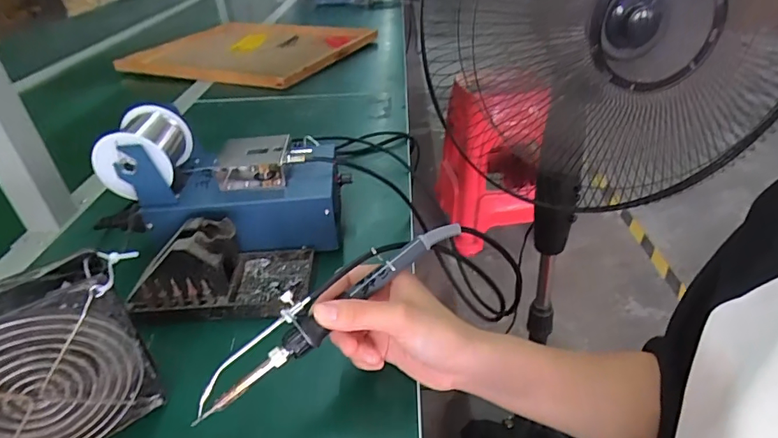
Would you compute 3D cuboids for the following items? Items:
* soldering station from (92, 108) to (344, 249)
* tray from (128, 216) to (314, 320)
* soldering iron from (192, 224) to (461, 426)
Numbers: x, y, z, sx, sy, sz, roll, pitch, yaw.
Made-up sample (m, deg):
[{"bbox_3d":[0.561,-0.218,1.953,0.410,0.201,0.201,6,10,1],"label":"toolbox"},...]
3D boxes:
[{"bbox_3d":[-0.152,-0.034,0.469,0.208,0.138,0.118,0,34,6],"label":"soldering station"},{"bbox_3d":[-0.147,0.037,0.418,0.149,0.078,0.078,-4,34,0],"label":"tray"},{"bbox_3d":[-0.039,0.054,0.319,0.207,0.029,0.025,-35,43,-18],"label":"soldering iron"}]

